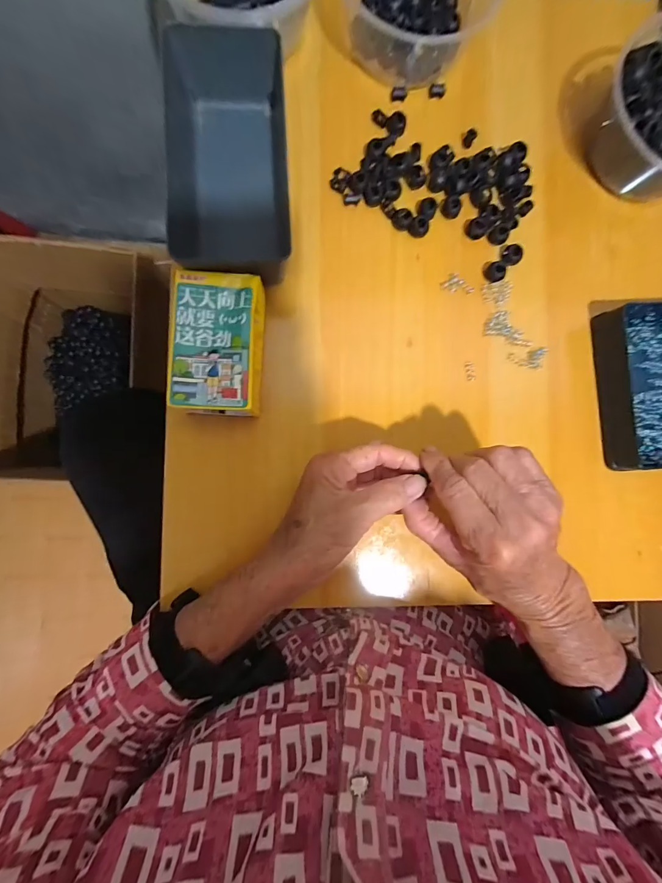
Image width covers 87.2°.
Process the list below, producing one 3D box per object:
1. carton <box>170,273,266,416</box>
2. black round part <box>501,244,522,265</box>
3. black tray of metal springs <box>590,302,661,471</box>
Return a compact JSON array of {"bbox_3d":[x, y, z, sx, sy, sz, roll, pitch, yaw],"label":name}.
[{"bbox_3d":[-0.090,-0.075,0.283,0.064,0.045,0.105,3,88,-4],"label":"carton"},{"bbox_3d":[0.167,-0.172,0.320,0.017,0.008,0.017,0,88,-4],"label":"black round part"},{"bbox_3d":[0.304,-0.053,0.316,0.111,0.031,0.151,-5,88,-4],"label":"black tray of metal springs"}]

